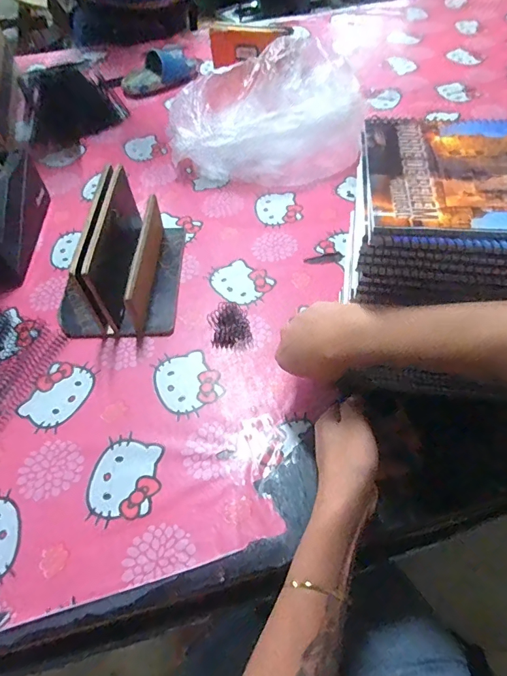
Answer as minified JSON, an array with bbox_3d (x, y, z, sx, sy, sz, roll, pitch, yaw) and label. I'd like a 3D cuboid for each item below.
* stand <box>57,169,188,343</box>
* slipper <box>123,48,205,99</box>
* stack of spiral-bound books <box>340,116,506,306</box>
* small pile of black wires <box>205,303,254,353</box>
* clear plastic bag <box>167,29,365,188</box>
[{"bbox_3d":[-0.182,-0.113,0.549,0.151,0.115,0.196,-2,55,3],"label":"stand"},{"bbox_3d":[-0.193,-0.575,0.906,0.190,0.057,0.107,-32,60,-18],"label":"slipper"},{"bbox_3d":[0.183,-0.108,0.359,0.201,0.087,0.149,5,56,6],"label":"stack of spiral-bound books"},{"bbox_3d":[-0.030,-0.014,0.534,0.049,0.014,0.068,-13,55,-5],"label":"small pile of black wires"},{"bbox_3d":[0.019,-0.391,0.730,0.299,0.122,0.229,-1,55,4],"label":"clear plastic bag"}]

